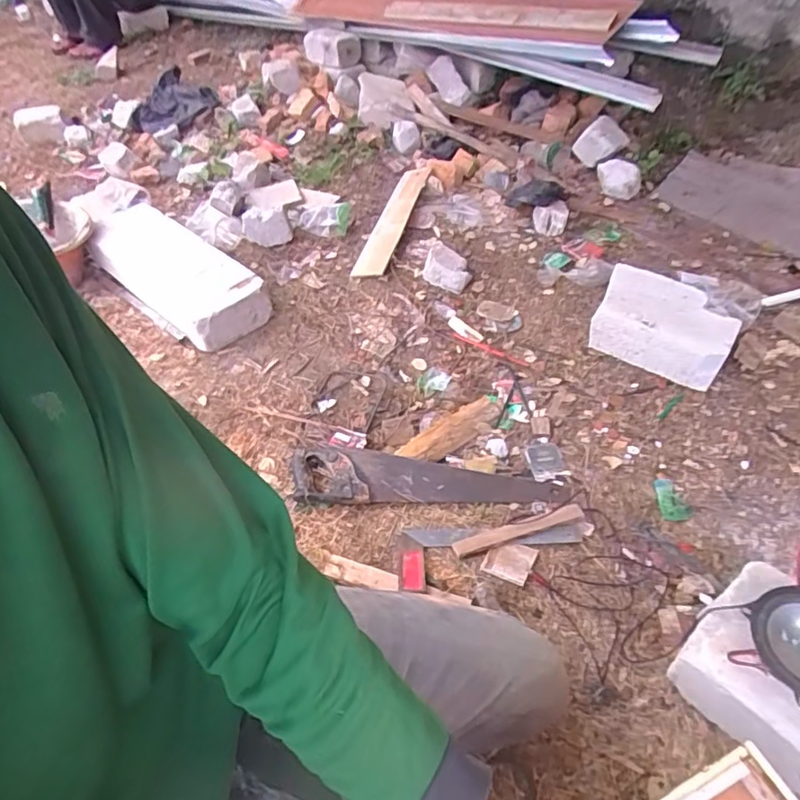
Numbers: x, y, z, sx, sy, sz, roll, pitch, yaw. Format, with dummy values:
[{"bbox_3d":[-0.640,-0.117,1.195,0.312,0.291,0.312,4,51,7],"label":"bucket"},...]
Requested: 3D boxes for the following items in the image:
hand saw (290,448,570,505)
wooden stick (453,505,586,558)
[{"bbox_3d":[0.047,0.144,1.004,0.493,0.040,0.119,2,47,7],"label":"hand saw"},{"bbox_3d":[0.200,0.217,0.930,0.234,0.018,0.036,-16,47,-11],"label":"wooden stick"}]

